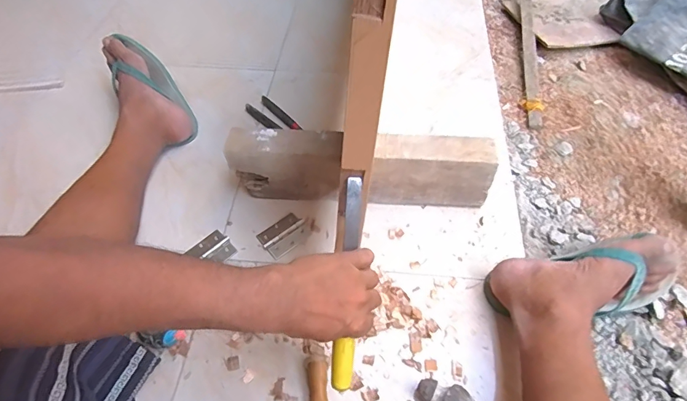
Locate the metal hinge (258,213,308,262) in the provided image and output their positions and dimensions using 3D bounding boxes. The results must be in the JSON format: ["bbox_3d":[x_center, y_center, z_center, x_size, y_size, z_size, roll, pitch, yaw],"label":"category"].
[{"bbox_3d":[-0.098,0.057,0.715,0.074,0.009,0.062,-34,61,-22],"label":"metal hinge"}]

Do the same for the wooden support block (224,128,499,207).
[{"bbox_3d":[0.026,-0.055,0.730,0.429,0.118,0.072,2,54,2],"label":"wooden support block"}]

